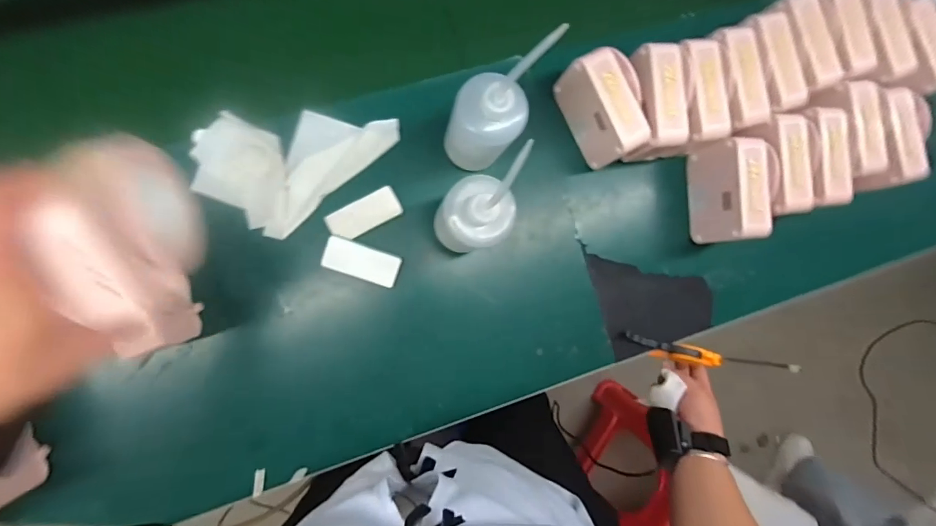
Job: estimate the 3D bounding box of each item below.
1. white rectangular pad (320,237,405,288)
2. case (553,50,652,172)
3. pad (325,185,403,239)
[{"bbox_3d":[-0.133,-0.001,0.566,0.092,0.027,0.041,19,85,-7],"label":"white rectangular pad"},{"bbox_3d":[0.175,-0.197,0.579,0.059,0.108,0.126,-28,92,-8],"label":"case"},{"bbox_3d":[-0.131,-0.060,0.568,0.091,0.016,0.038,-29,92,-8],"label":"pad"}]

